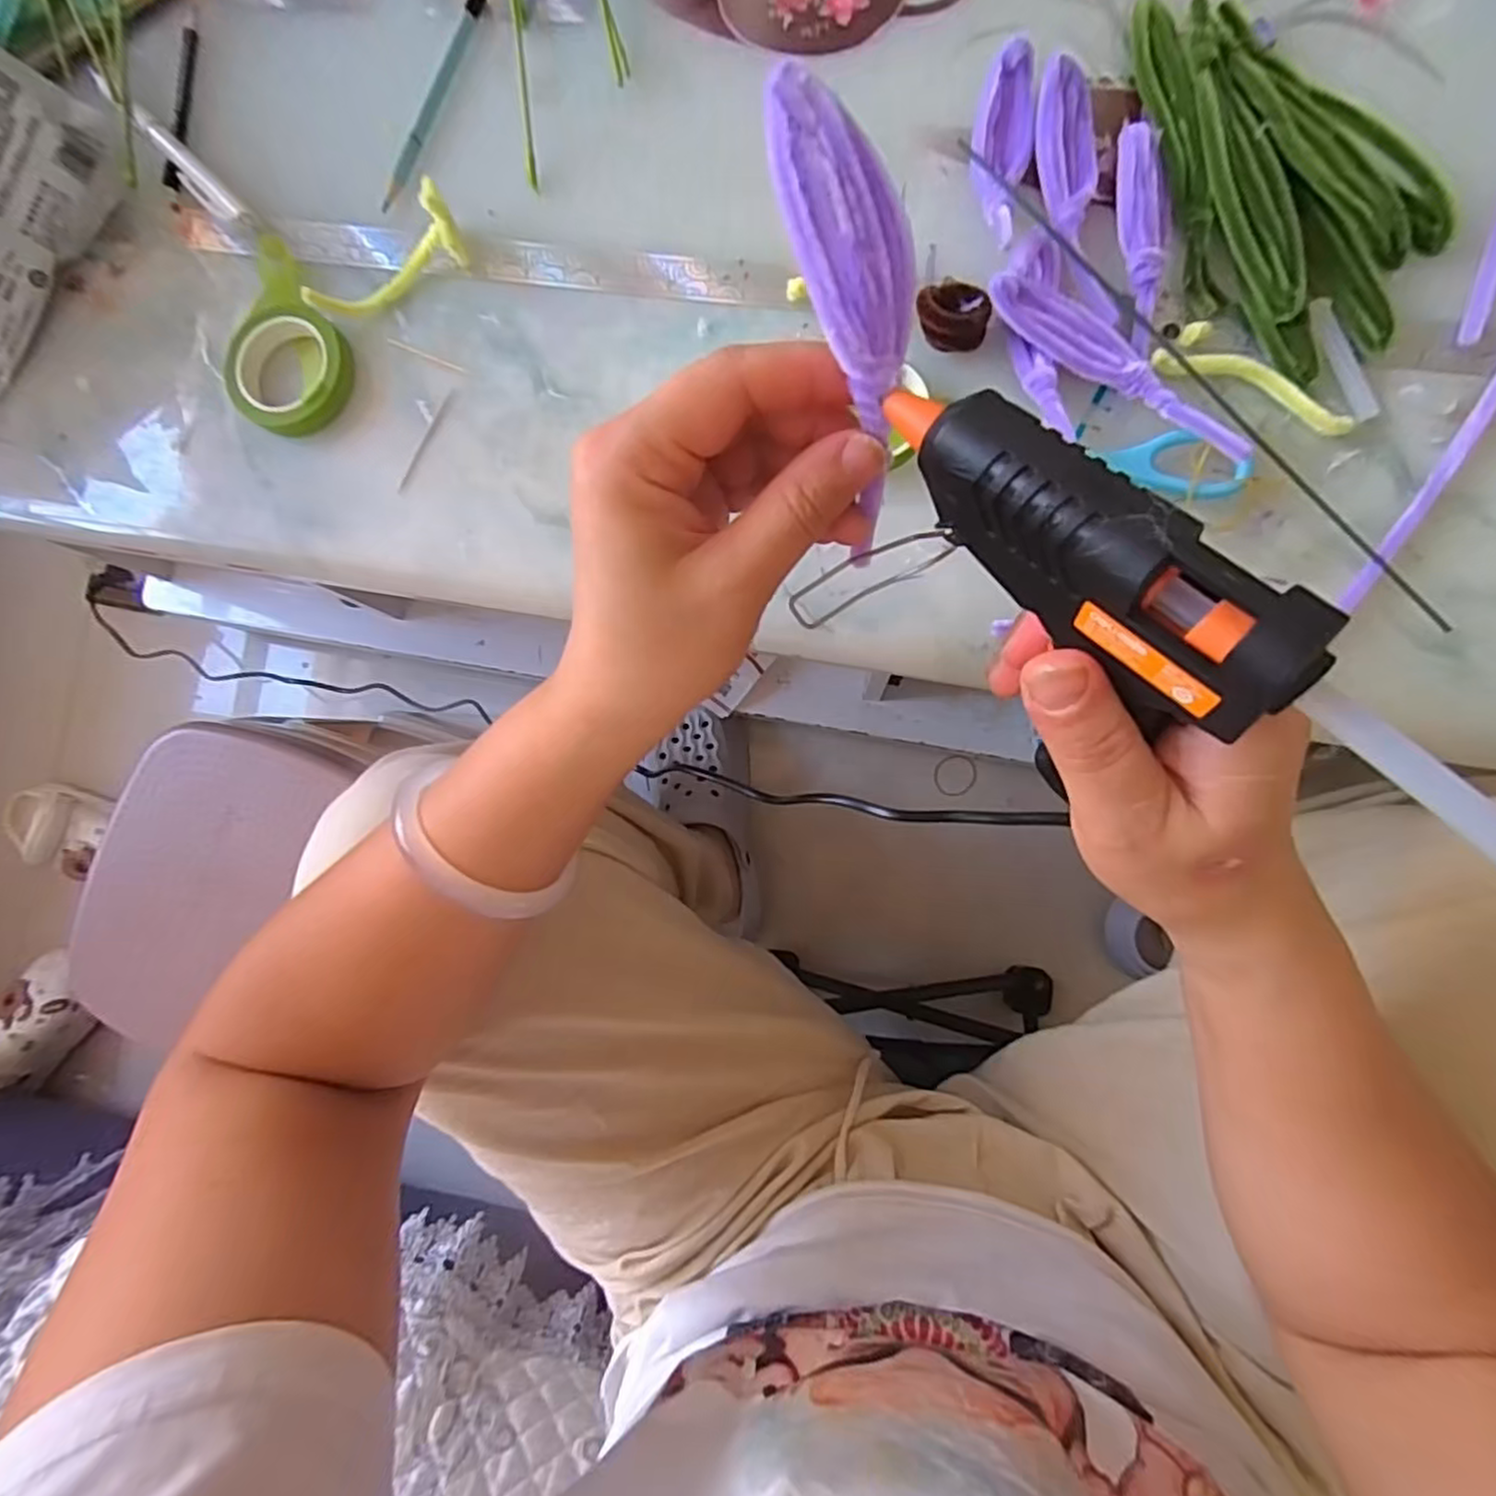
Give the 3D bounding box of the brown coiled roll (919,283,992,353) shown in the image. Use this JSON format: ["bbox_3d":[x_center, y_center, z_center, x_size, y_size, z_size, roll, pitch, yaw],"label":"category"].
[{"bbox_3d":[0.093,-0.196,0.316,0.032,0.022,0.032,-1,85,7],"label":"brown coiled roll"}]

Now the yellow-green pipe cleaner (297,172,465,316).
[{"bbox_3d":[-0.183,-0.242,0.349,0.084,0.026,0.026,-28,82,4],"label":"yellow-green pipe cleaner"}]

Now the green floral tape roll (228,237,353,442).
[{"bbox_3d":[-0.241,-0.205,0.358,0.062,0.014,0.098,-28,82,4],"label":"green floral tape roll"}]

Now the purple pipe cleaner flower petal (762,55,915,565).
[{"bbox_3d":[0.030,-0.110,0.182,0.028,0.024,0.113,-15,107,6],"label":"purple pipe cleaner flower petal"}]

